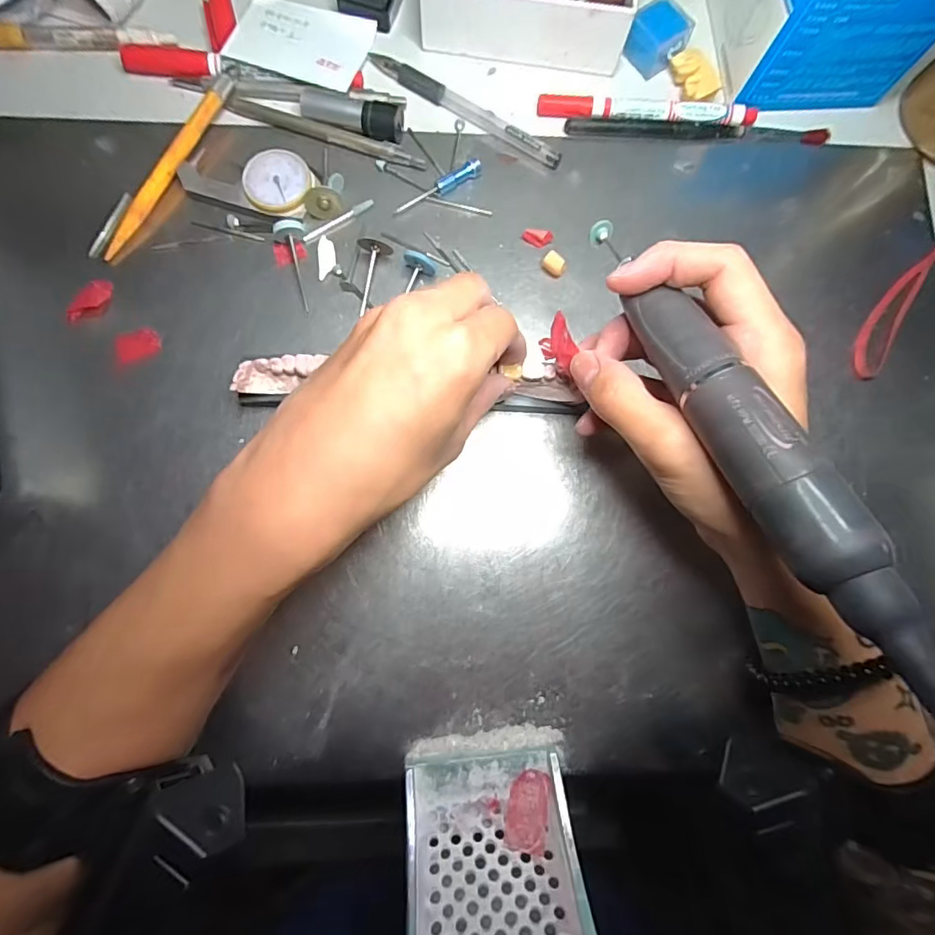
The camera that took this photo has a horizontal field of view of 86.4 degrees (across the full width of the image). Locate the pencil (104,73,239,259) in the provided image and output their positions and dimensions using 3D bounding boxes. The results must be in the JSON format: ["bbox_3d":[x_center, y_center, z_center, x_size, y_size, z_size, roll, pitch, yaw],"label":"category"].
[{"bbox_3d":[-0.171,-0.174,0.285,0.009,0.010,0.127,27,80,2],"label":"pencil"}]

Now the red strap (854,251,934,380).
[{"bbox_3d":[0.263,-0.103,0.302,0.021,0.004,0.119,35,81,3],"label":"red strap"}]

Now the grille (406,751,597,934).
[{"bbox_3d":[0.012,0.174,0.209,0.075,0.069,0.080,-5,81,-4],"label":"grille"}]

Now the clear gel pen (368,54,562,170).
[{"bbox_3d":[-0.001,-0.221,0.305,0.131,0.008,0.013,31,80,2],"label":"clear gel pen"}]

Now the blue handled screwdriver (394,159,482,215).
[{"bbox_3d":[-0.018,-0.166,0.294,0.058,0.009,0.007,-30,83,-7],"label":"blue handled screwdriver"}]

